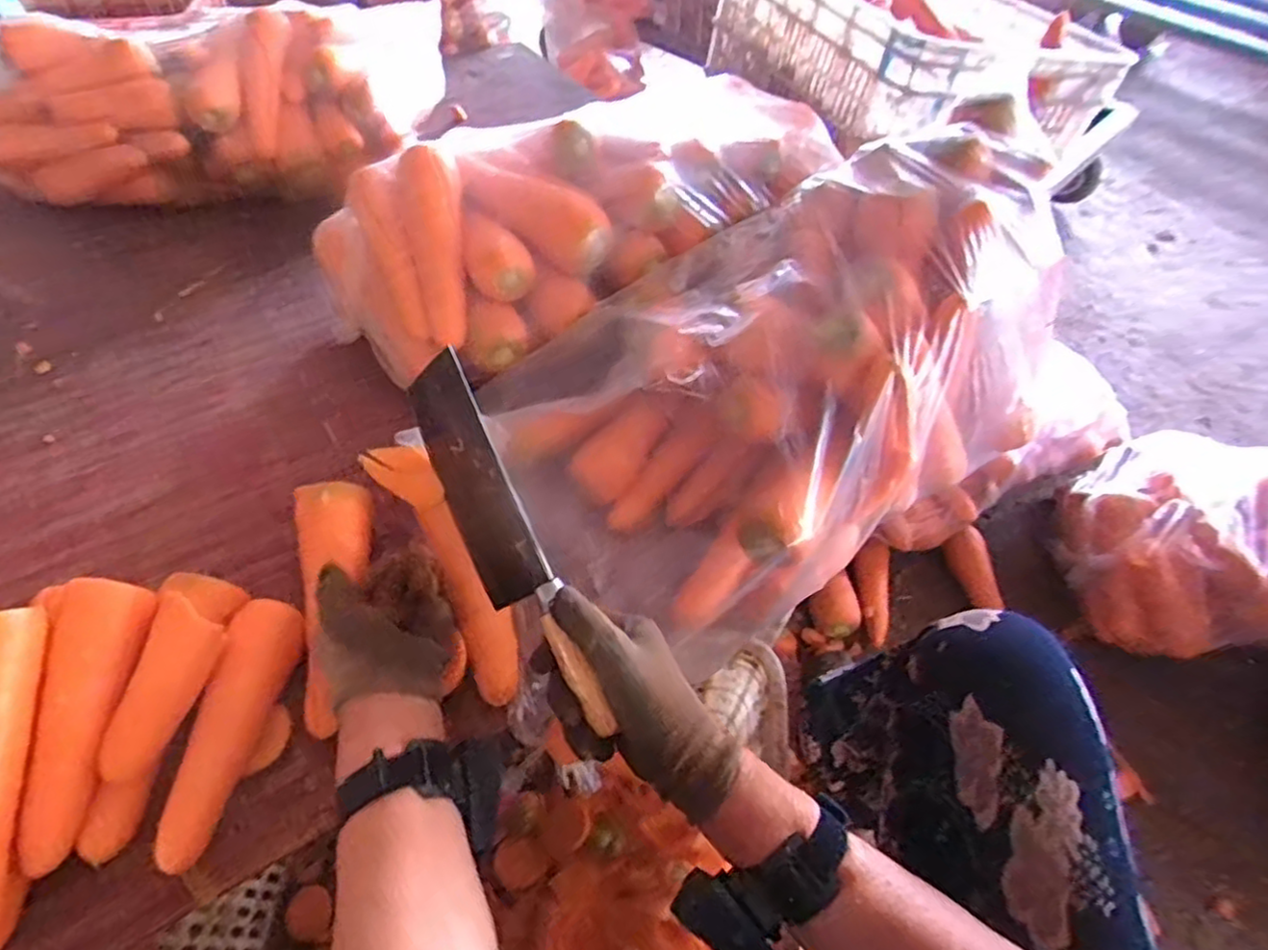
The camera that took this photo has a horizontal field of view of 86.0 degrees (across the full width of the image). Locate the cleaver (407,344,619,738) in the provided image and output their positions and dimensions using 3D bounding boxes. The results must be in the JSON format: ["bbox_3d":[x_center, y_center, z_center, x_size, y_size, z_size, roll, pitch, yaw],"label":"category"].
[{"bbox_3d":[-0.086,0.049,0.462,0.024,0.091,0.260,-20,77,-40],"label":"cleaver"}]

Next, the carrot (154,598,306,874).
[{"bbox_3d":[-0.282,0.174,0.471,0.042,0.039,0.182,8,53,4],"label":"carrot"}]

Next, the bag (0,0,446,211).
[{"bbox_3d":[-0.515,-0.478,0.855,0.565,0.144,0.226,-17,55,-15],"label":"bag"}]

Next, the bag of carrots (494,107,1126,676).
[{"bbox_3d":[0.144,-0.099,0.601,0.510,0.227,0.294,-27,58,-21],"label":"bag of carrots"}]

